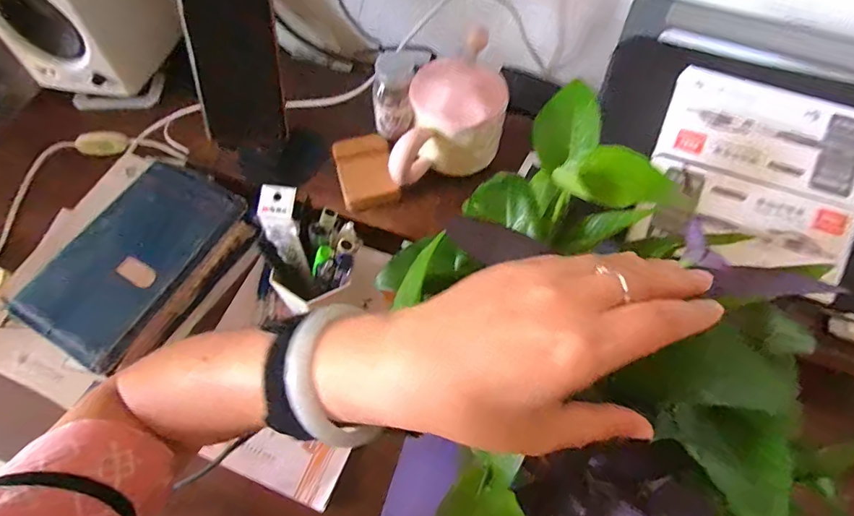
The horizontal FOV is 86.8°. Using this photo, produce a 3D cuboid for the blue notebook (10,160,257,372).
[{"bbox_3d":[-0.290,0.000,0.463,0.147,0.042,0.208,26,66,12],"label":"blue notebook"}]

